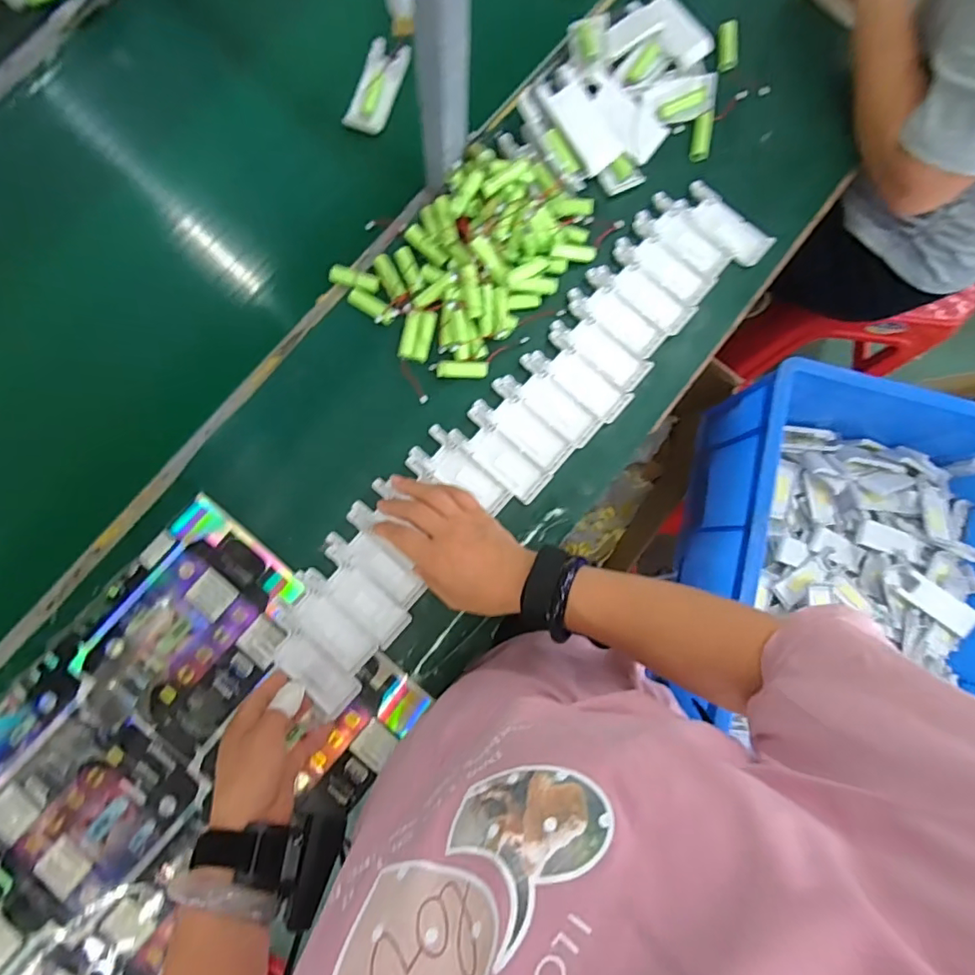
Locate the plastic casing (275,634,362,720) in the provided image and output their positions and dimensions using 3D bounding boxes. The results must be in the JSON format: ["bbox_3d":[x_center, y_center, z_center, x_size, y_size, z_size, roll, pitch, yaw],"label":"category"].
[{"bbox_3d":[-0.164,0.178,0.508,0.084,0.006,0.042,40,83,5],"label":"plastic casing"}]

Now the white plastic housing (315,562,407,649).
[{"bbox_3d":[-0.127,0.100,0.516,0.043,0.010,0.119,-43,87,-7],"label":"white plastic housing"}]

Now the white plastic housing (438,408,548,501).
[{"bbox_3d":[0.015,-0.035,0.533,0.041,0.012,0.107,-42,86,-7],"label":"white plastic housing"}]

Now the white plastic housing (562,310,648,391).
[{"bbox_3d":[0.117,-0.152,0.556,0.044,0.012,0.113,-44,87,-7],"label":"white plastic housing"}]

